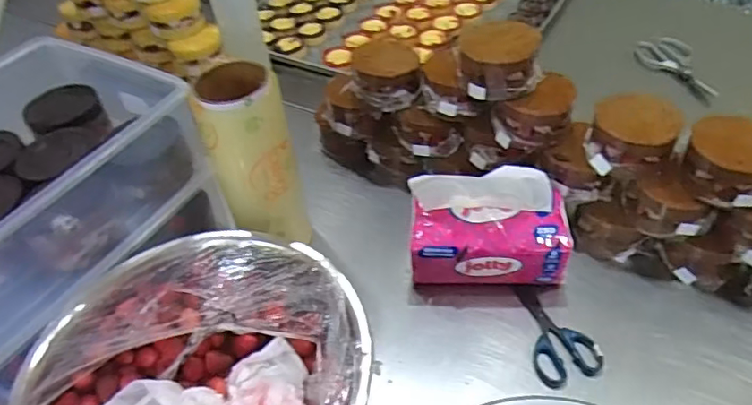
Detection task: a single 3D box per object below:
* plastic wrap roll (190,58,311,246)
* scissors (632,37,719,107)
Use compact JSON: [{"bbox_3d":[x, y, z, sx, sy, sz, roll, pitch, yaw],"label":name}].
[{"bbox_3d":[-0.147,-0.049,0.709,0.089,0.228,0.088,-3,45,3],"label":"plastic wrap roll"},{"bbox_3d":[0.548,-0.244,1.031,0.087,0.025,0.190,-10,45,-4],"label":"scissors"}]

